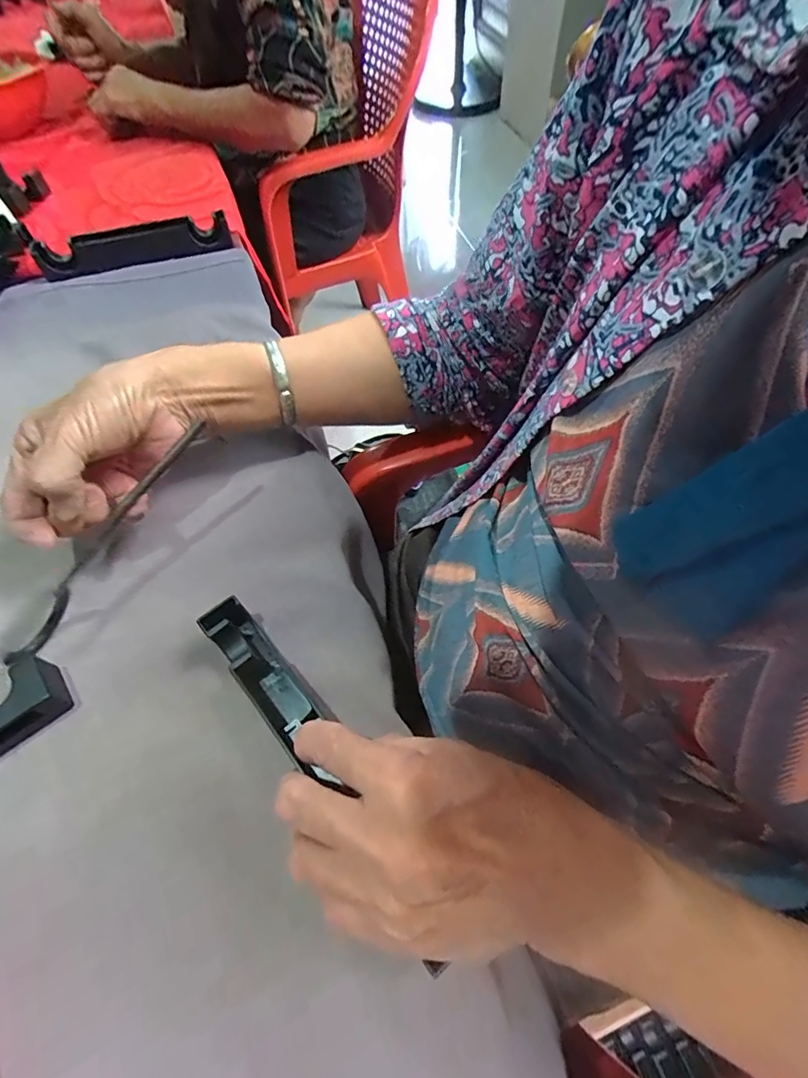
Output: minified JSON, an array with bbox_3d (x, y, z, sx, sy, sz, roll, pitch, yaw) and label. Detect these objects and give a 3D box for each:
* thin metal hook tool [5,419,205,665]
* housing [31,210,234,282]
[{"bbox_3d":[-0.177,0.002,0.274,0.005,0.026,0.168,37,90,21],"label":"thin metal hook tool"},{"bbox_3d":[-0.276,-0.302,0.490,0.187,0.031,0.028,-19,60,-10],"label":"housing"}]

